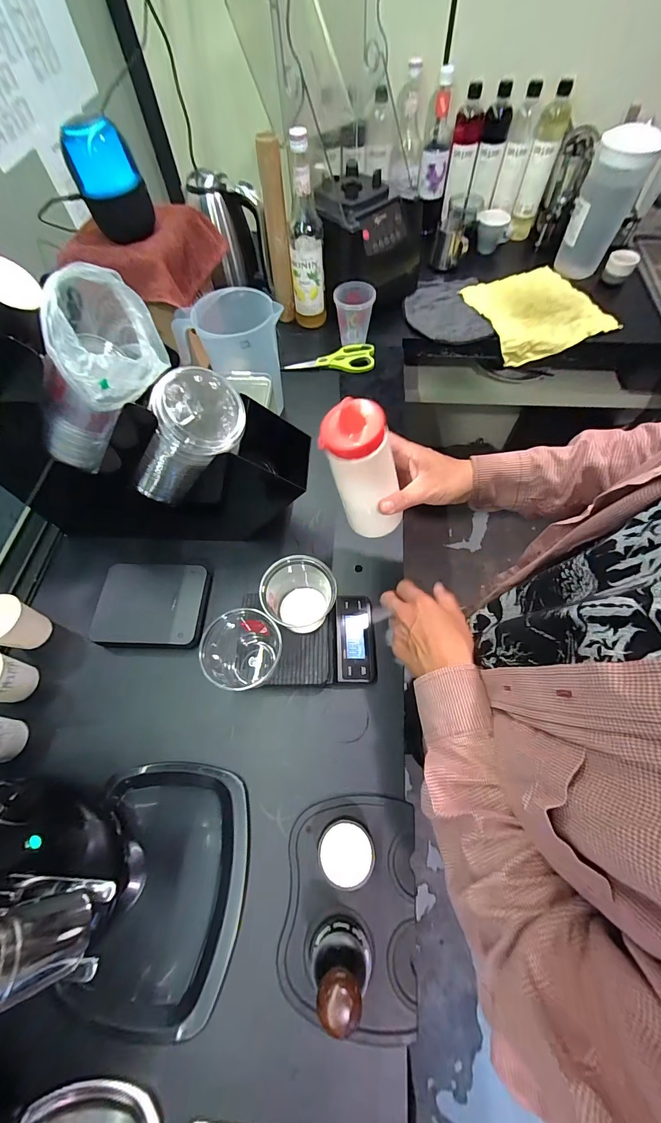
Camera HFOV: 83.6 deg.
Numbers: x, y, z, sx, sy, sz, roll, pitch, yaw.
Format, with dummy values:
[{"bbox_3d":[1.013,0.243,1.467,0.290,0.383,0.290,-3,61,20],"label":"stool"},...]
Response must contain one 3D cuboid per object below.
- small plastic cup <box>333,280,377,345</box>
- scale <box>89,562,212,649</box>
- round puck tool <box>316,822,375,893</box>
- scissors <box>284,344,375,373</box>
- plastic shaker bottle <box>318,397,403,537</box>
[{"bbox_3d":[0.053,-0.544,0.822,0.081,0.101,0.090,-4,63,0],"label":"small plastic cup"},{"bbox_3d":[-0.276,0.069,0.572,0.154,0.032,0.128,1,63,2],"label":"scale"},{"bbox_3d":[0.019,0.329,0.421,0.058,0.045,0.056,-1,63,2],"label":"round puck tool"},{"bbox_3d":[0.001,-0.453,0.832,0.198,0.017,0.071,-4,63,0],"label":"scissors"},{"bbox_3d":[0.036,-0.089,0.406,0.065,0.177,0.057,14,64,23],"label":"plastic shaker bottle"}]

